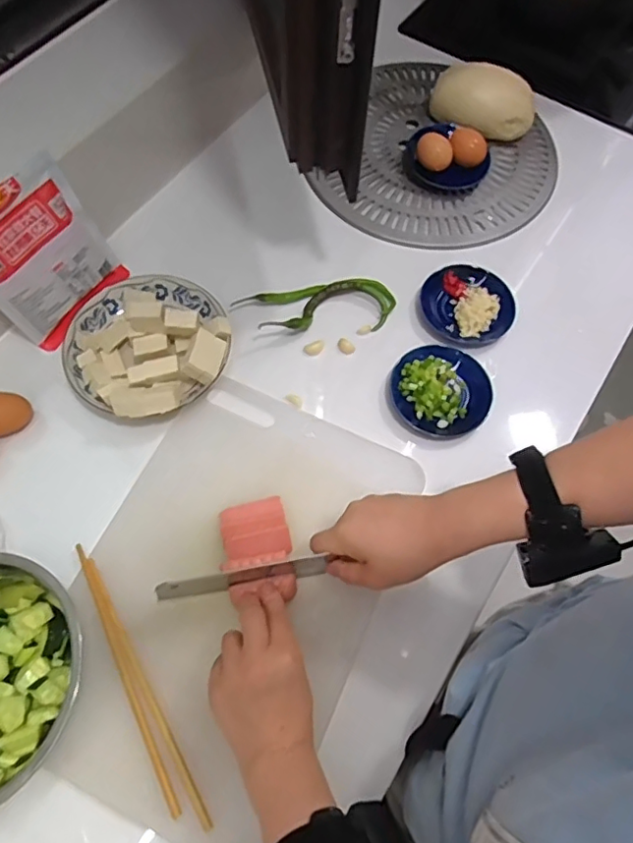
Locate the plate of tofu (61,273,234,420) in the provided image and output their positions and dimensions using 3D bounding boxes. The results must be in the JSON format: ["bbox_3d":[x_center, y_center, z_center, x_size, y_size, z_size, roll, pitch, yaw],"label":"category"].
[{"bbox_3d":[-0.185,-0.088,0.612,0.172,0.062,0.172,1,66,-1],"label":"plate of tofu"}]

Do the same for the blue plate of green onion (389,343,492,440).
[{"bbox_3d":[0.135,-0.032,0.613,0.100,0.032,0.105,1,66,-1],"label":"blue plate of green onion"}]

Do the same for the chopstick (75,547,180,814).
[{"bbox_3d":[-0.170,0.221,0.496,0.010,0.007,0.240,-26,69,-12],"label":"chopstick"}]

